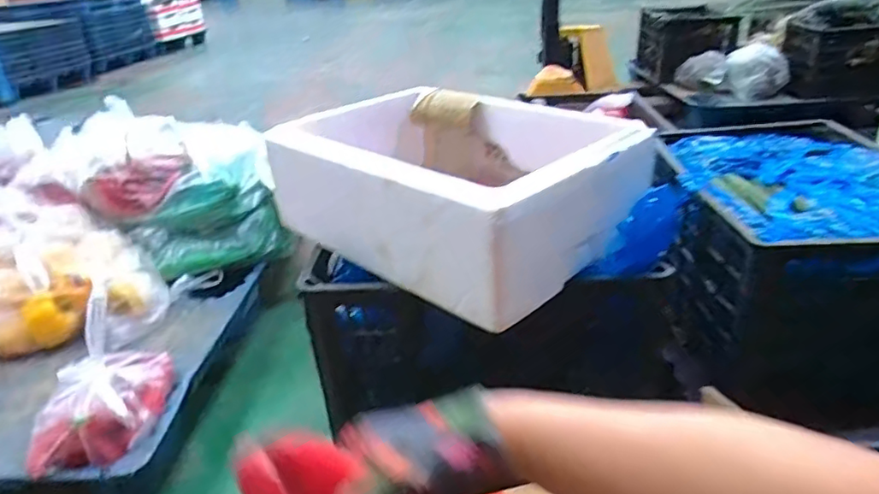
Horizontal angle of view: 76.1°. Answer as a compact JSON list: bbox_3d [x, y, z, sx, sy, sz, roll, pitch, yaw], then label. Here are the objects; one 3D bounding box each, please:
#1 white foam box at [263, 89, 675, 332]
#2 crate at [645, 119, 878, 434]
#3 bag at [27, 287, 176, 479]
[{"bbox_3d":[0.021,-0.091,0.768,0.424,0.152,0.312,22,37,40],"label":"white foam box"},{"bbox_3d":[0.590,0.006,0.960,0.369,0.302,0.465,-1,27,6],"label":"crate"},{"bbox_3d":[-0.534,0.210,0.884,0.129,0.190,0.222,-1,27,6],"label":"bag"}]

